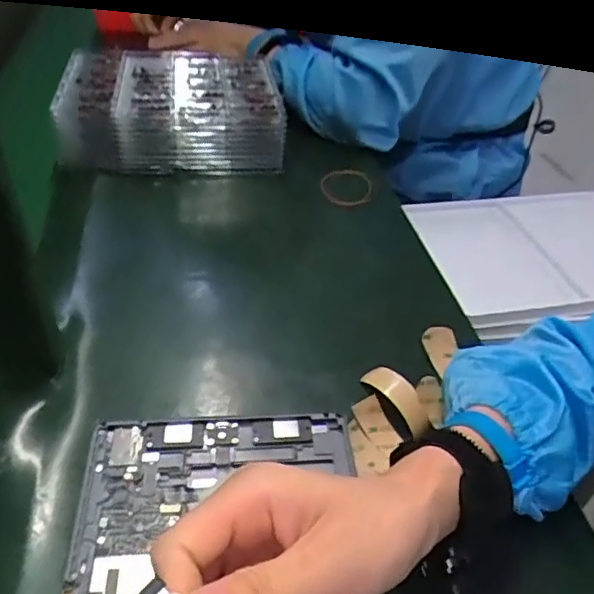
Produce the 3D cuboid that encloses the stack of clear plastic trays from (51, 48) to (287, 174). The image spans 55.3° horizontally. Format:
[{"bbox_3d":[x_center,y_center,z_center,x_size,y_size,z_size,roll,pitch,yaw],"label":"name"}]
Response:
[{"bbox_3d":[-0.147,-0.225,0.688,0.252,0.080,0.177,-1,41,-3],"label":"stack of clear plastic trays"}]

